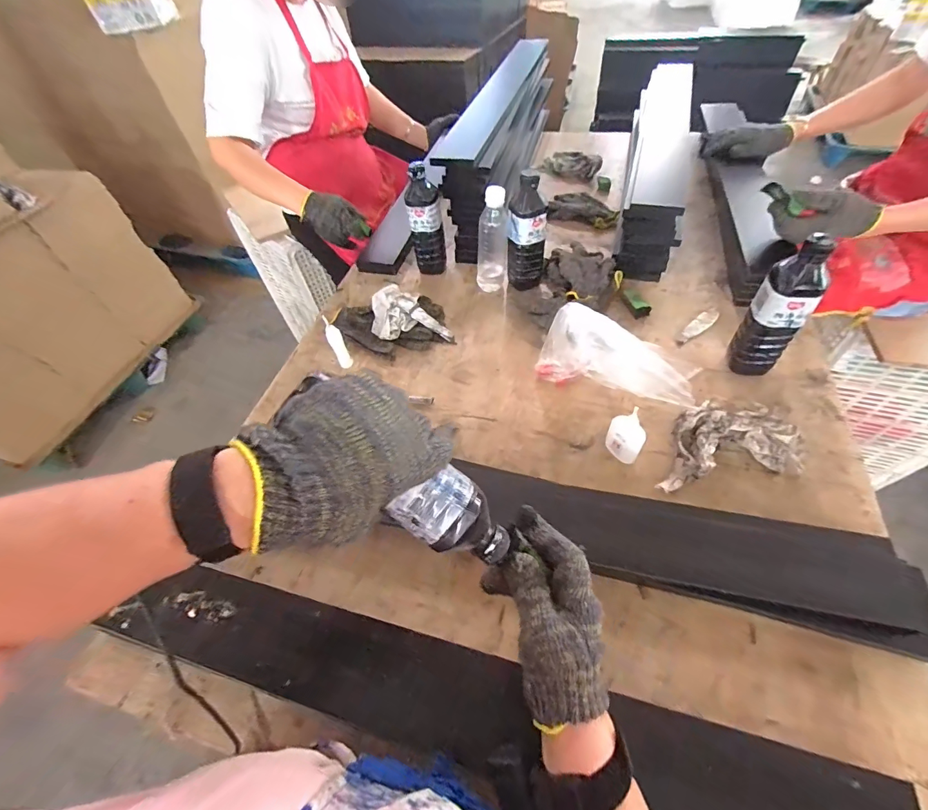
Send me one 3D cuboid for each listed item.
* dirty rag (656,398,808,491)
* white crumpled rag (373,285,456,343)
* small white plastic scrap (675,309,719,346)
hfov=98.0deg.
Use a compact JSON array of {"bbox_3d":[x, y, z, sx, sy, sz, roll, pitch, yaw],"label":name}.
[{"bbox_3d":[0.342,0.044,0.520,0.190,0.070,0.104,-5,53,2],"label":"dirty rag"},{"bbox_3d":[-0.098,-0.172,0.748,0.151,0.047,0.119,-3,53,3],"label":"white crumpled rag"},{"bbox_3d":[0.403,-0.136,0.689,0.104,0.013,0.028,-40,59,-22],"label":"small white plastic scrap"}]

